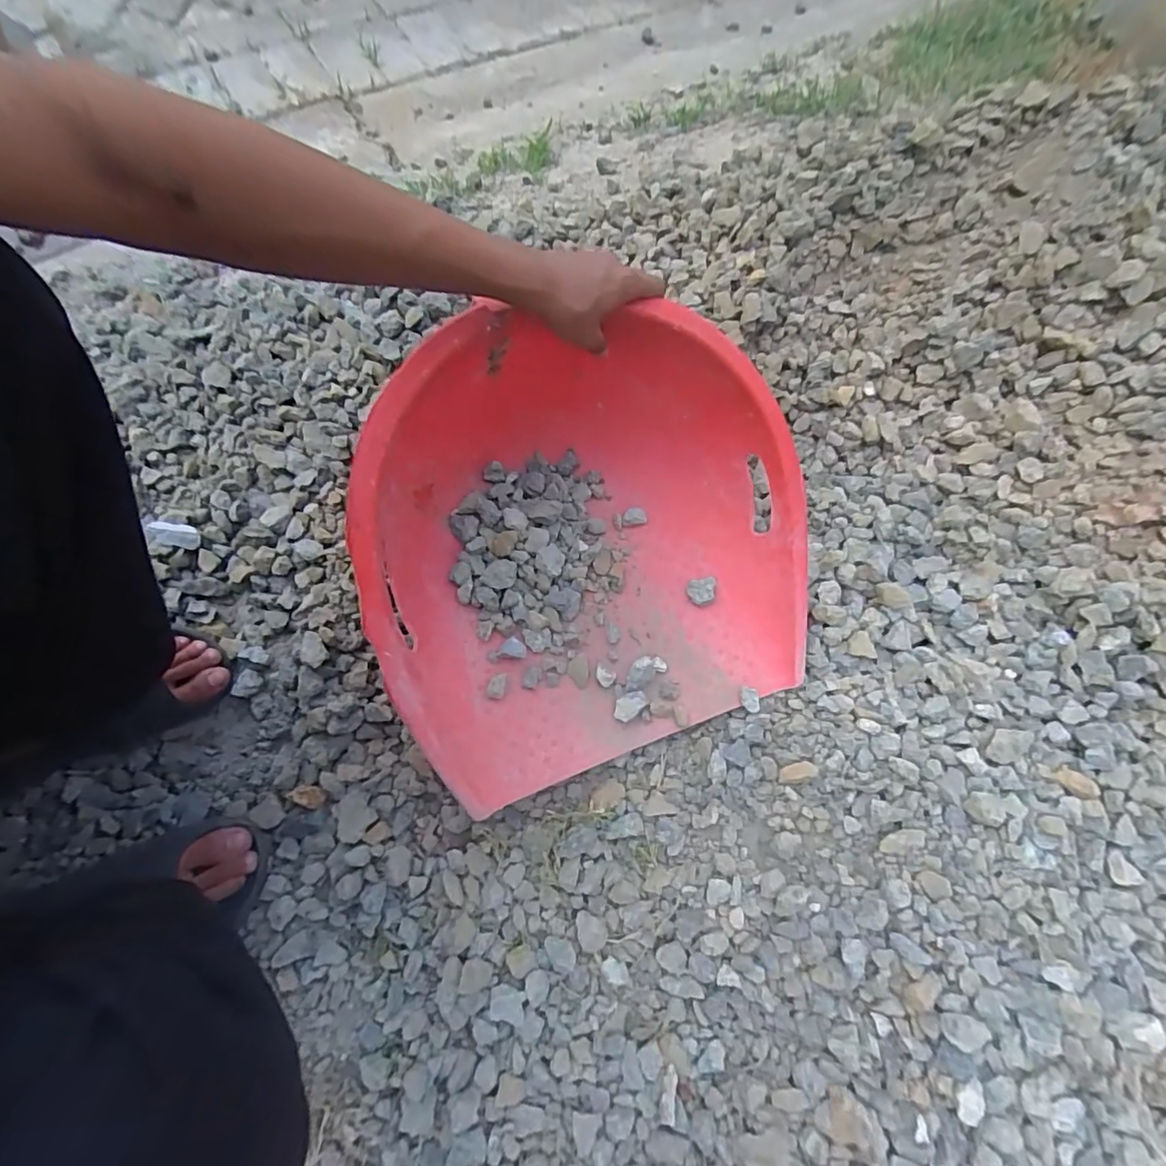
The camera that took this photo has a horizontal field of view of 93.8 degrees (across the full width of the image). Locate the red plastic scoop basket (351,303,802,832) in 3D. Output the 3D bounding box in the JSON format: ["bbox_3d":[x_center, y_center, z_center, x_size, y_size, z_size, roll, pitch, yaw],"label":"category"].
[{"bbox_3d":[0.011,-0.045,0.505,0.405,0.257,0.351,-20,67,-9],"label":"red plastic scoop basket"}]

